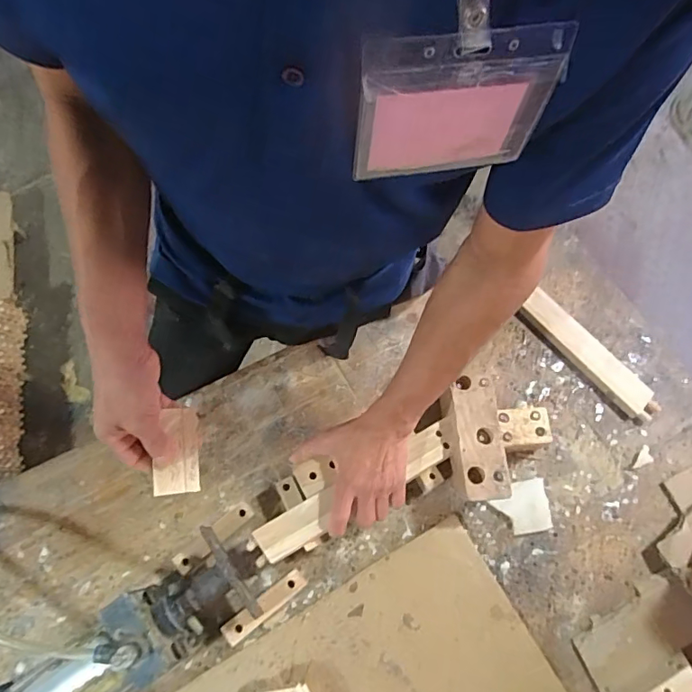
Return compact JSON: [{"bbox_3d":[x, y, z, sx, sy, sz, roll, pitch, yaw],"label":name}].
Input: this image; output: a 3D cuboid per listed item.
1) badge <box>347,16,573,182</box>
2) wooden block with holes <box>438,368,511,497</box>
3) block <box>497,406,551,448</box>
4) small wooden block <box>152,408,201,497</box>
[{"bbox_3d":[0.054,-0.120,0.261,0.096,0.085,0.007,-7,69,-4],"label":"badge"},{"bbox_3d":[0.165,0.117,0.657,0.067,0.034,0.156,-5,69,-3],"label":"wooden block with holes"},{"bbox_3d":[0.238,0.106,0.677,0.071,0.019,0.052,-5,69,-3],"label":"block"},{"bbox_3d":[-0.176,0.108,0.529,0.046,0.010,0.087,7,72,-32],"label":"small wooden block"}]

